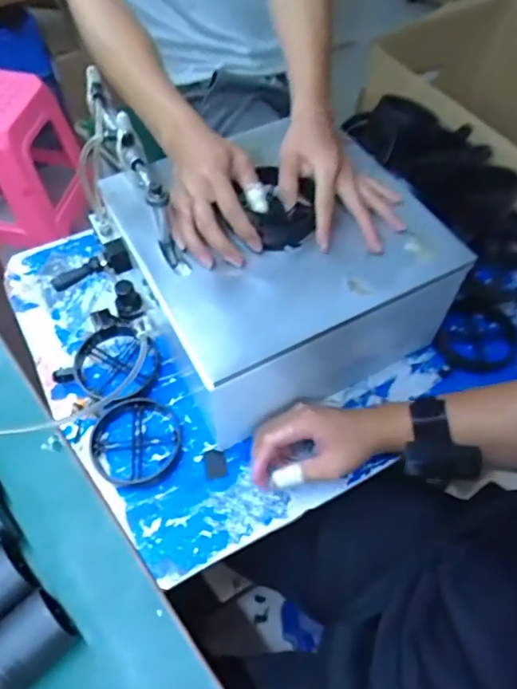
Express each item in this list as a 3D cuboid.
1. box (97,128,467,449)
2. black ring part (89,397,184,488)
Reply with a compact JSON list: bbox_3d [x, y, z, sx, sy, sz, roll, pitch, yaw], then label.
[{"bbox_3d":[0.017,-0.097,0.613,0.293,0.166,0.300,-24,60,-16],"label":"box"},{"bbox_3d":[-0.136,0.104,0.563,0.099,0.019,0.096,0,57,-1],"label":"black ring part"}]

